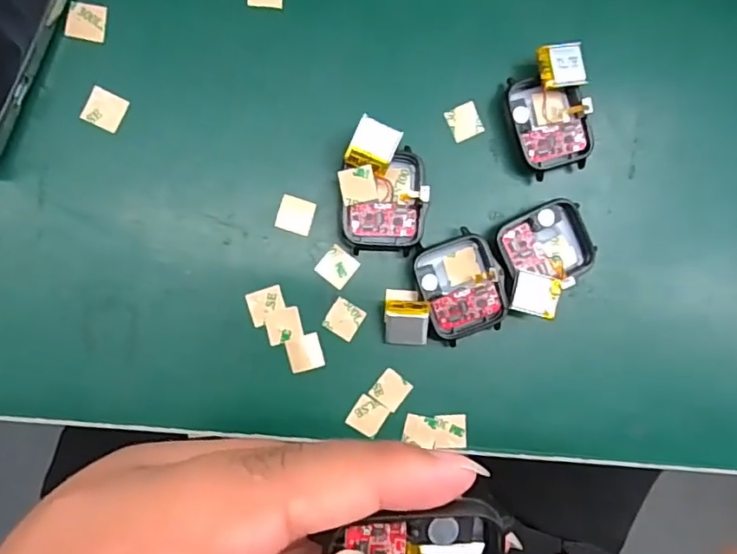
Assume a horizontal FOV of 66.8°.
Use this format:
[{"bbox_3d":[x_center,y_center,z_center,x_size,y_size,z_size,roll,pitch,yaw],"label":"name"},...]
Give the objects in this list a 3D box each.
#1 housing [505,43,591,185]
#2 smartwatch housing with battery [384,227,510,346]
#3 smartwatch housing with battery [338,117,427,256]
[{"bbox_3d":[0.085,-0.077,0.262,0.036,0.017,0.054,-16,92,-9],"label":"housing"},{"bbox_3d":[0.033,0.008,0.255,0.057,0.013,0.044,-21,93,-8],"label":"smartwatch housing with battery"},{"bbox_3d":[0.007,-0.039,0.248,0.037,0.019,0.054,2,89,-9],"label":"smartwatch housing with battery"}]

